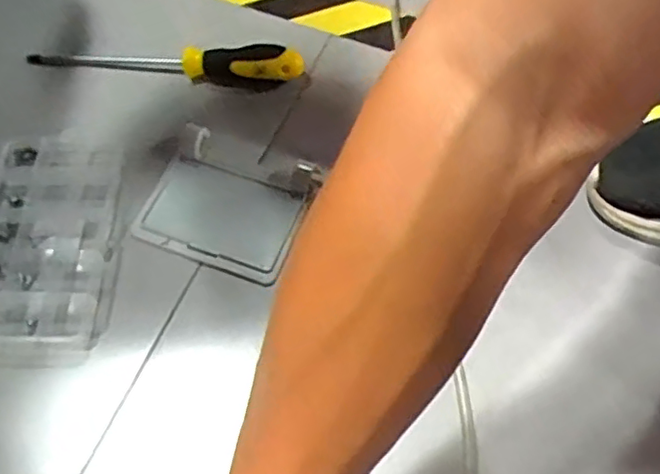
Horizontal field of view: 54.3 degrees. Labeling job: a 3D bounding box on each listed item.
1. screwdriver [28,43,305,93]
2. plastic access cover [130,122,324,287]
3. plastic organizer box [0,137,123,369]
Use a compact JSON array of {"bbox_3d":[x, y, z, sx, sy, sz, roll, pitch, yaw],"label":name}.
[{"bbox_3d":[-0.142,-0.147,0.557,0.238,0.032,0.031,2,62,3],"label":"screwdriver"},{"bbox_3d":[-0.081,-0.026,0.503,0.121,0.017,0.101,18,64,11],"label":"plastic access cover"},{"bbox_3d":[-0.222,0.006,0.490,0.113,0.019,0.181,-3,62,0],"label":"plastic organizer box"}]

